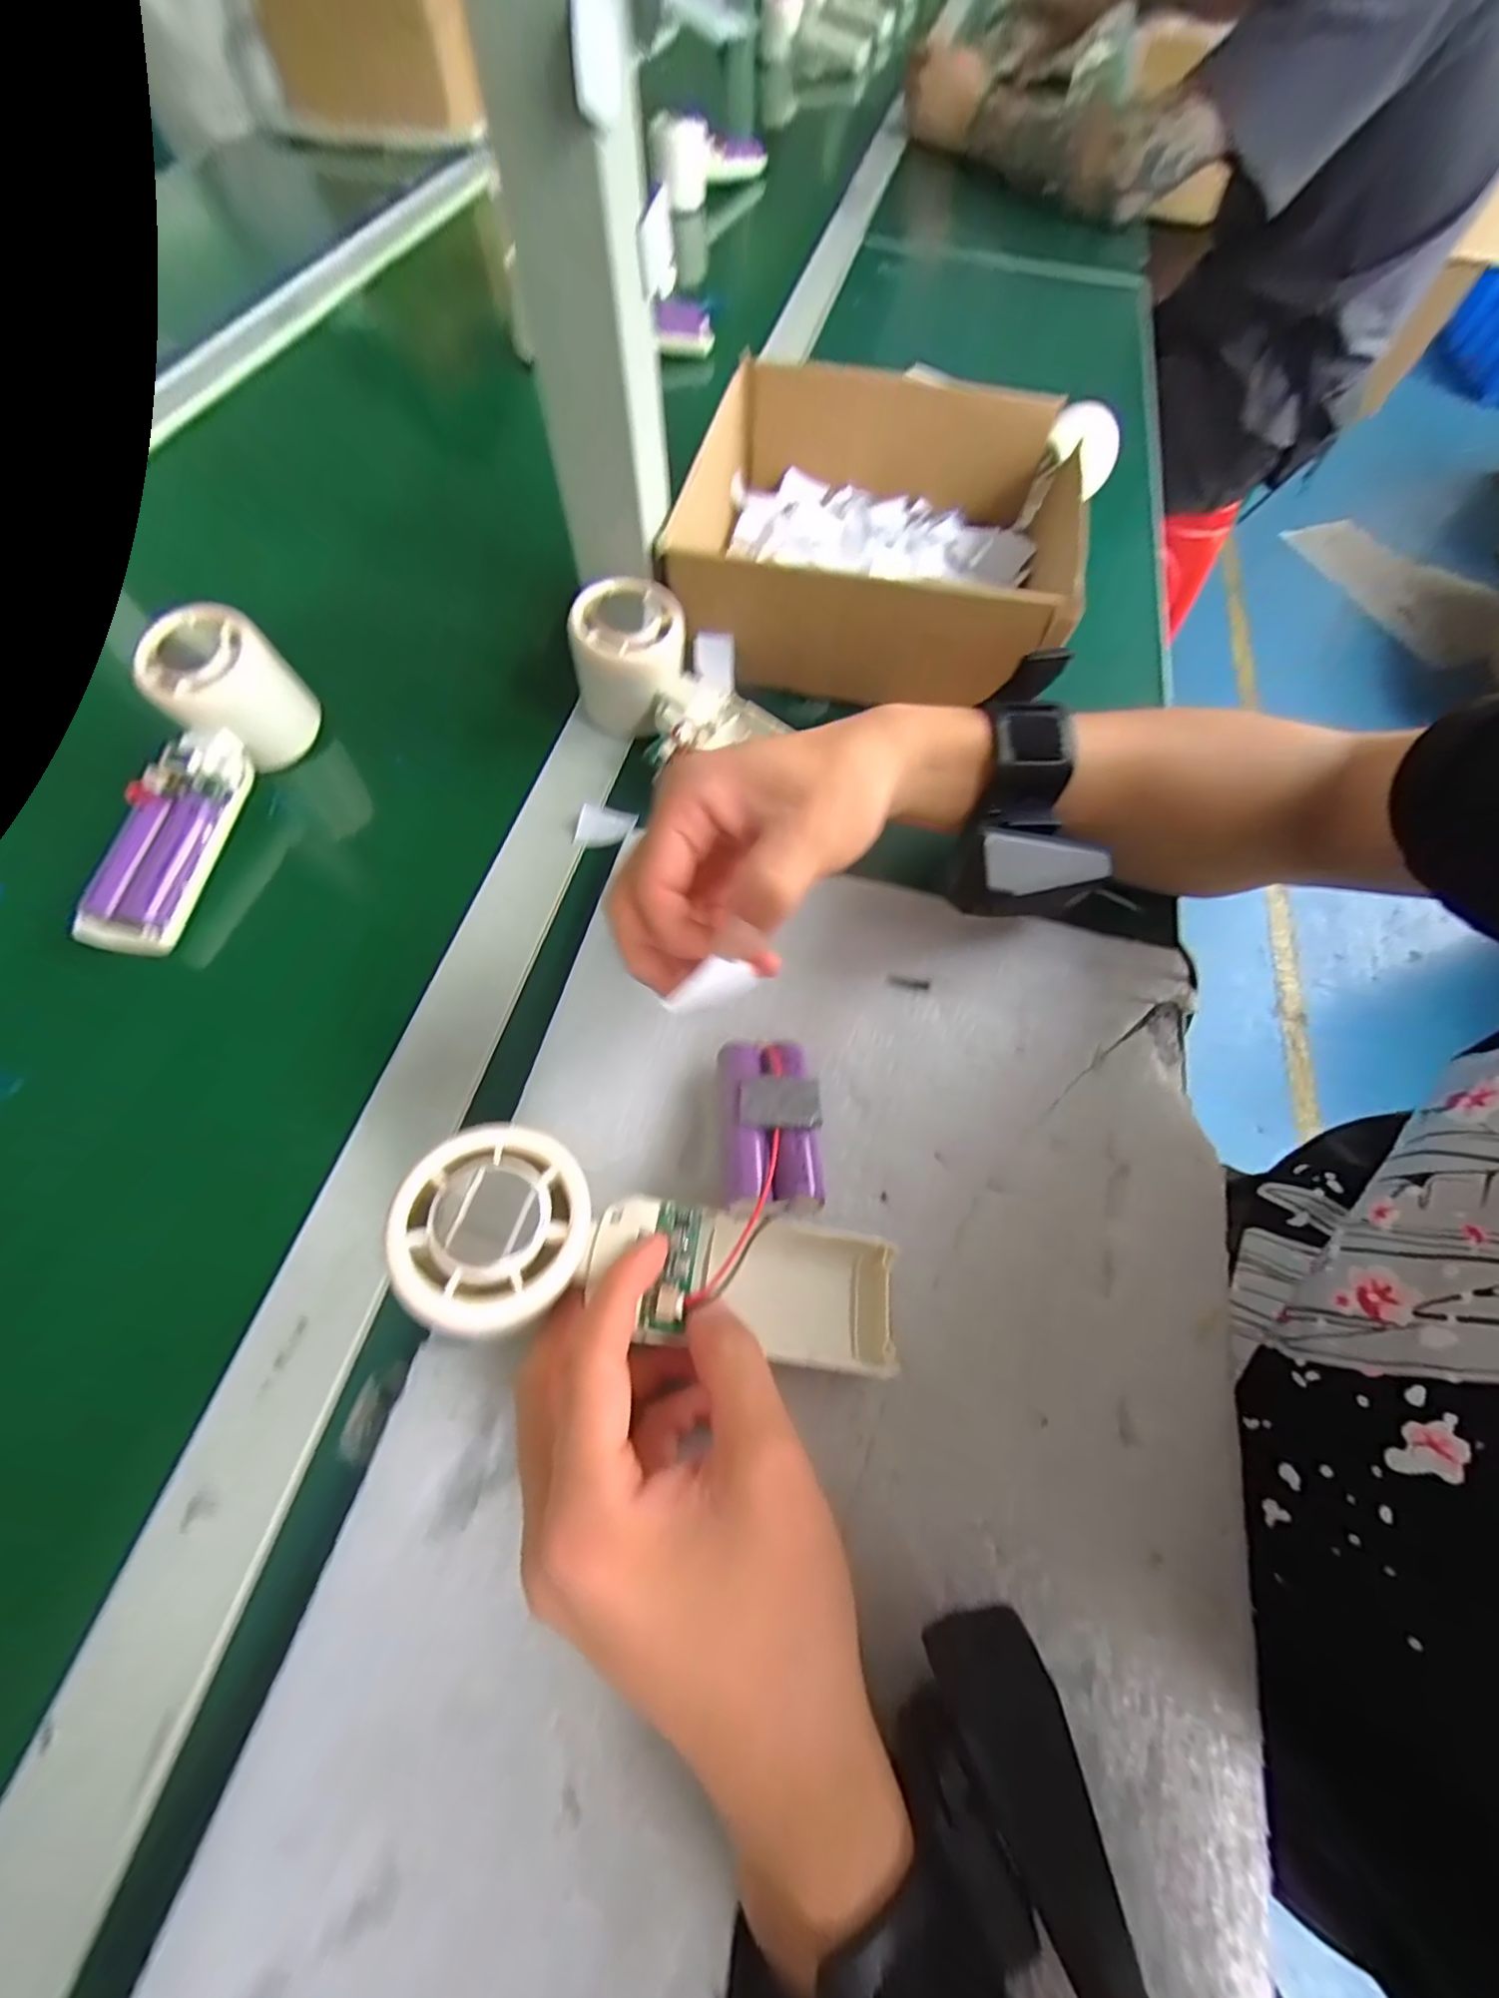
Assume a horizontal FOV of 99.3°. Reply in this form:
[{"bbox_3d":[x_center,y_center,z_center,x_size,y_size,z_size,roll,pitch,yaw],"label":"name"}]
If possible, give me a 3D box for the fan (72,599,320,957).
[{"bbox_3d":[-0.273,-0.103,0.314,0.041,0.058,0.166,11,78,8],"label":"fan"}]

